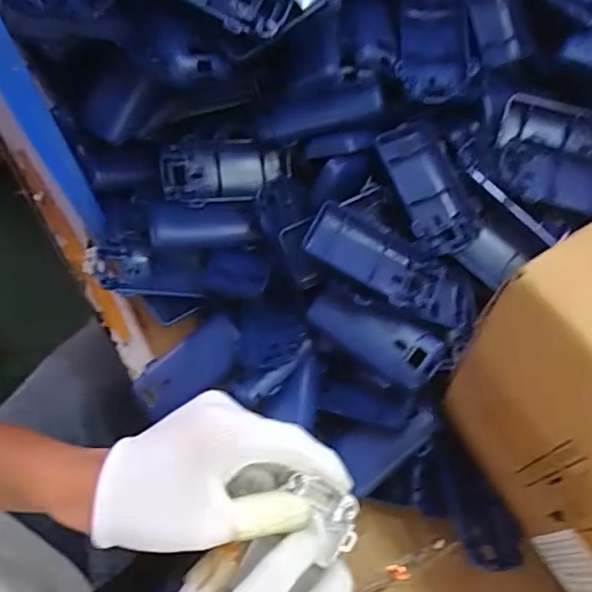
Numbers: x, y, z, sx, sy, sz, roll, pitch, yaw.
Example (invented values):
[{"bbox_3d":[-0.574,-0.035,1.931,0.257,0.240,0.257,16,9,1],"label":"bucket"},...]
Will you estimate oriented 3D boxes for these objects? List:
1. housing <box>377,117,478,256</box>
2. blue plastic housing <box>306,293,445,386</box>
[{"bbox_3d":[0.094,-0.077,0.409,0.047,0.028,0.100,-19,68,-11],"label":"housing"},{"bbox_3d":[0.055,0.026,0.391,0.091,0.024,0.037,30,92,18],"label":"blue plastic housing"}]

